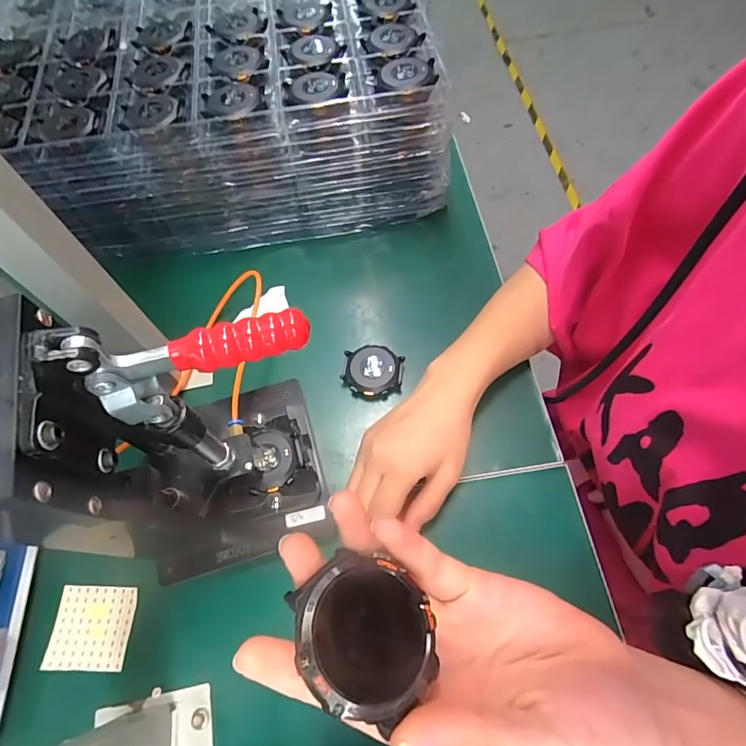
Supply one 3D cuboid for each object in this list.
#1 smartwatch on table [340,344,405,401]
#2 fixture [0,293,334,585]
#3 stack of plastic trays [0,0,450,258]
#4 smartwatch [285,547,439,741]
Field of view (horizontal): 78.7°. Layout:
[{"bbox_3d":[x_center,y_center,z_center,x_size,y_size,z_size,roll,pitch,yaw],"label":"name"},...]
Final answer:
[{"bbox_3d":[0.000,-0.001,0.414,0.053,0.015,0.047,8,65,6],"label":"smartwatch on table"},{"bbox_3d":[-0.095,0.042,0.265,0.136,0.221,0.113,-7,64,-1],"label":"fixture"},{"bbox_3d":[-0.163,-0.303,0.494,0.425,0.134,0.306,-9,65,-2],"label":"stack of plastic trays"},{"bbox_3d":[-0.004,0.089,0.155,0.047,0.015,0.045,12,46,-11],"label":"smartwatch"}]

